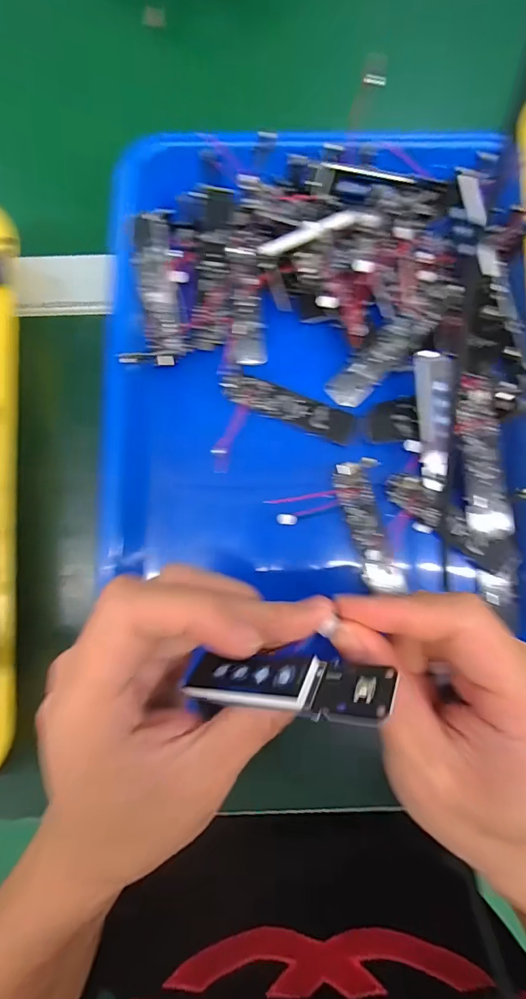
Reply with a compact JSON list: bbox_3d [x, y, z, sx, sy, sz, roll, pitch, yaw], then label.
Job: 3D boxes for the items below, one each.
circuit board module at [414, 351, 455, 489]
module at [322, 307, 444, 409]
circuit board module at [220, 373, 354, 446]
[{"bbox_3d":[0.096,-0.044,0.250,0.024,0.009,0.074,-4,97,-3],"label":"circuit board module"},{"bbox_3d":[0.070,-0.084,0.262,0.073,0.004,0.022,-41,87,14],"label":"module"},{"bbox_3d":[0.014,-0.055,0.264,0.080,0.007,0.018,21,83,3],"label":"circuit board module"}]

